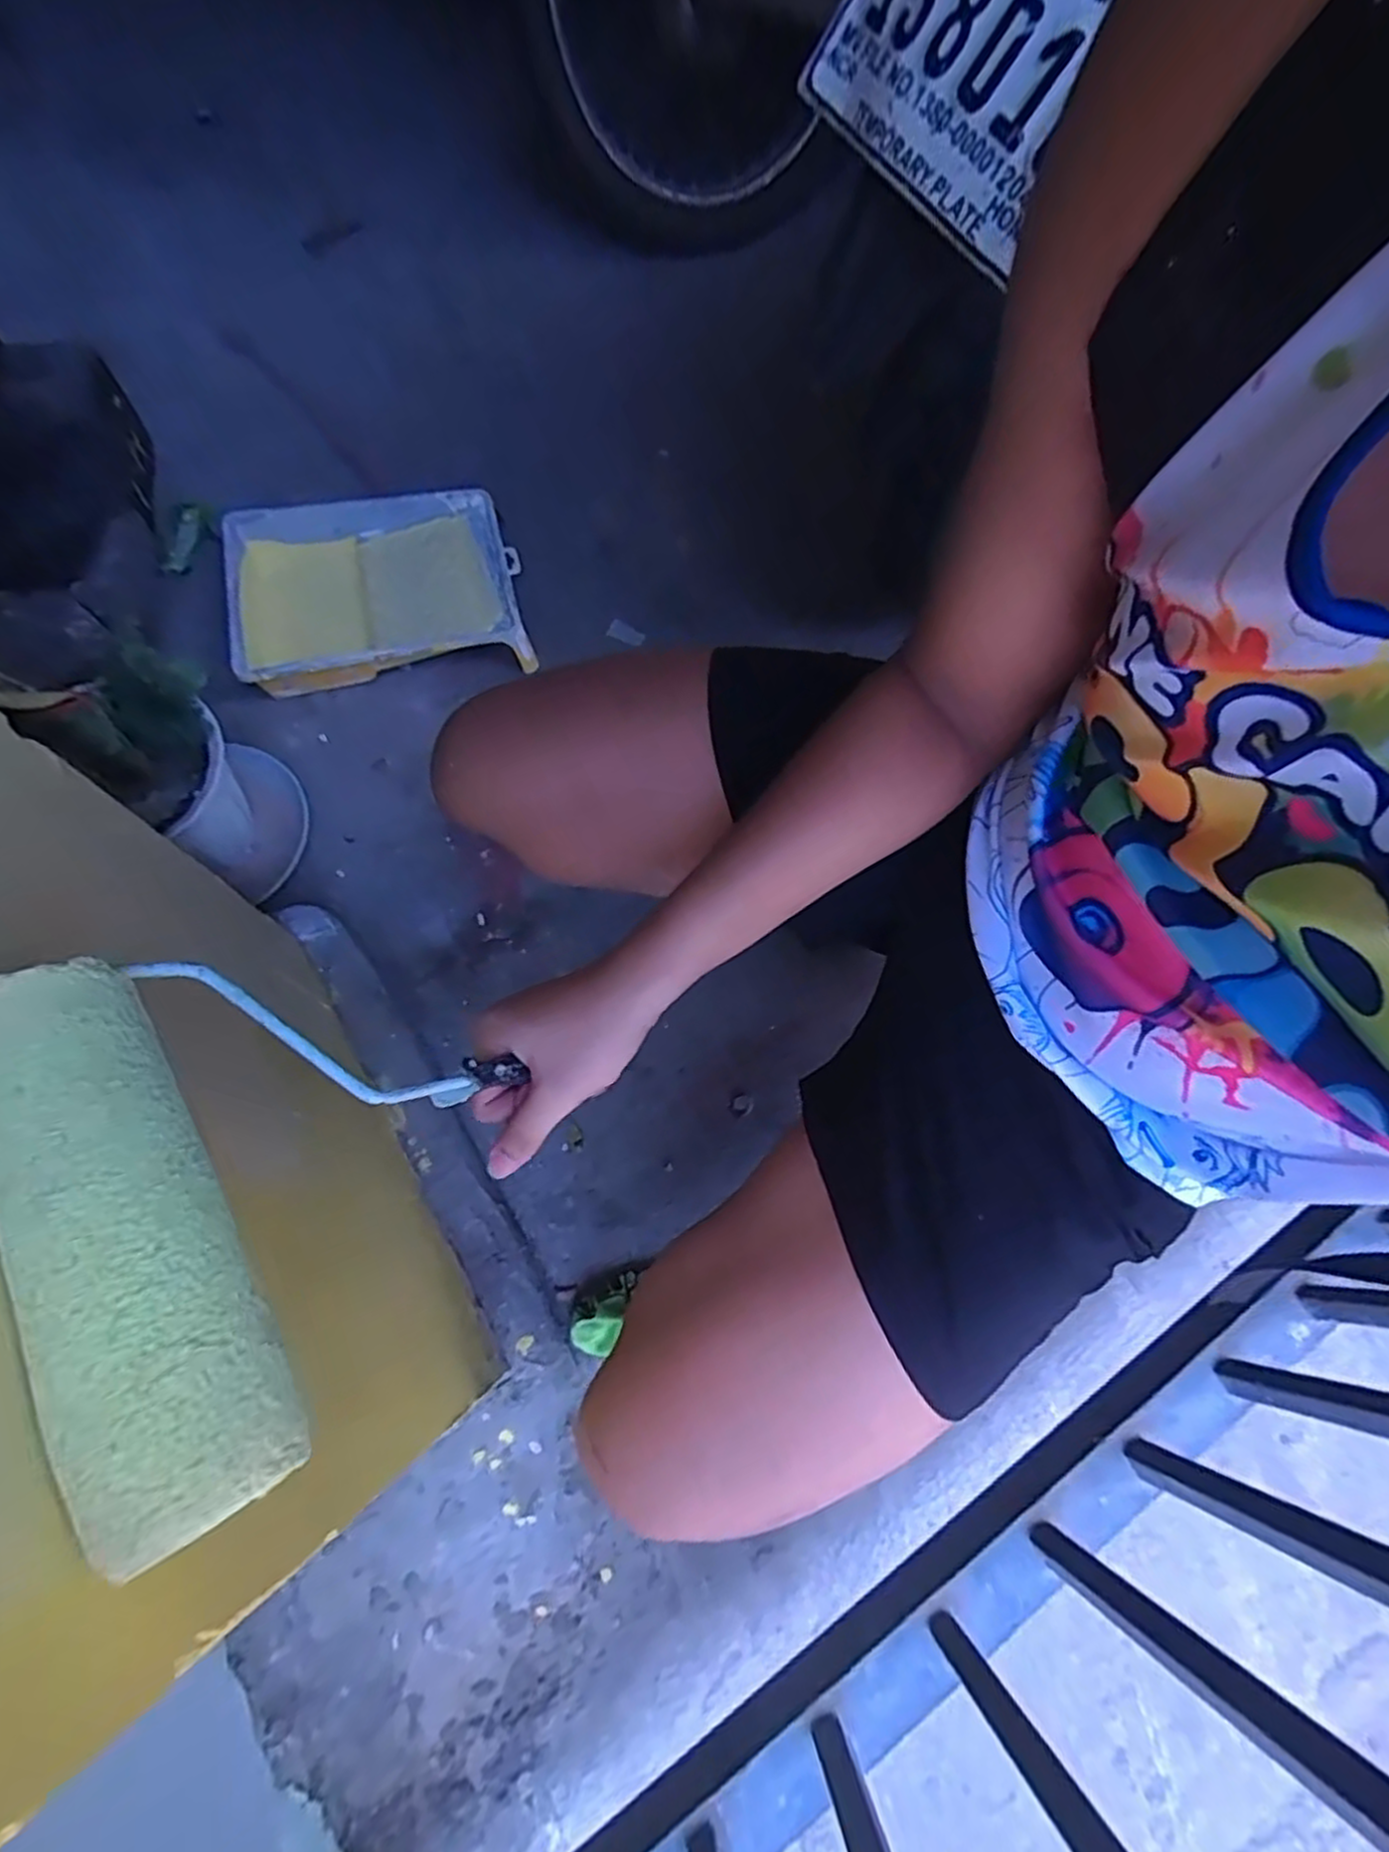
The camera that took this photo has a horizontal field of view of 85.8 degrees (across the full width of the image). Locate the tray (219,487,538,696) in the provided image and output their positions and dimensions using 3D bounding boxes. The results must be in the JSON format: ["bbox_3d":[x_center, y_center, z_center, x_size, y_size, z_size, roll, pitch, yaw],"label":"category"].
[{"bbox_3d":[-0.391,-0.419,0.926,0.340,0.060,0.253,-11,69,-7],"label":"tray"}]

